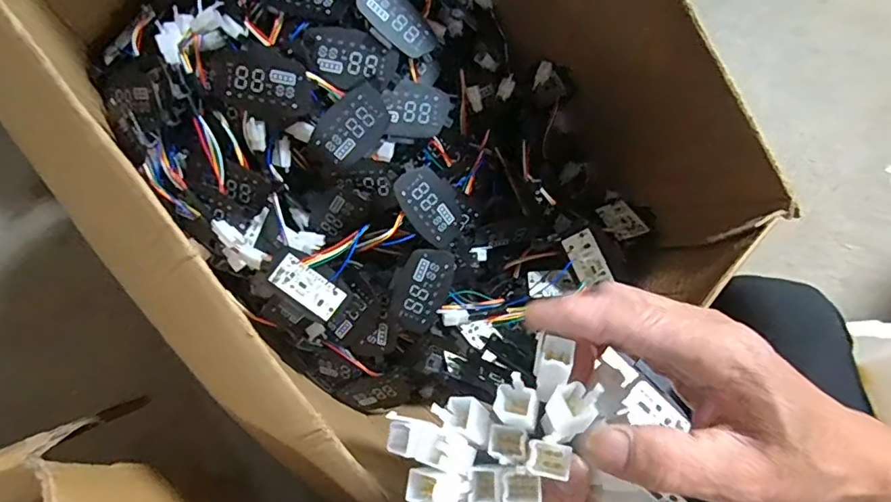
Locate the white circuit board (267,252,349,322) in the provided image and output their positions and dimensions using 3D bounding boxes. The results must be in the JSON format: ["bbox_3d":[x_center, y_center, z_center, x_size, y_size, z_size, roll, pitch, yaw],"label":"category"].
[{"bbox_3d":[-0.159,0.042,0.620,0.083,0.004,0.040,39,86,-13],"label":"white circuit board"}]

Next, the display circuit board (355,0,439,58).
[{"bbox_3d":[-0.055,-0.260,0.599,0.101,0.008,0.056,37,64,-19],"label":"display circuit board"}]

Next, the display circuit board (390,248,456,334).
[{"bbox_3d":[-0.030,0.044,0.654,0.063,0.009,0.103,27,85,-16],"label":"display circuit board"}]

